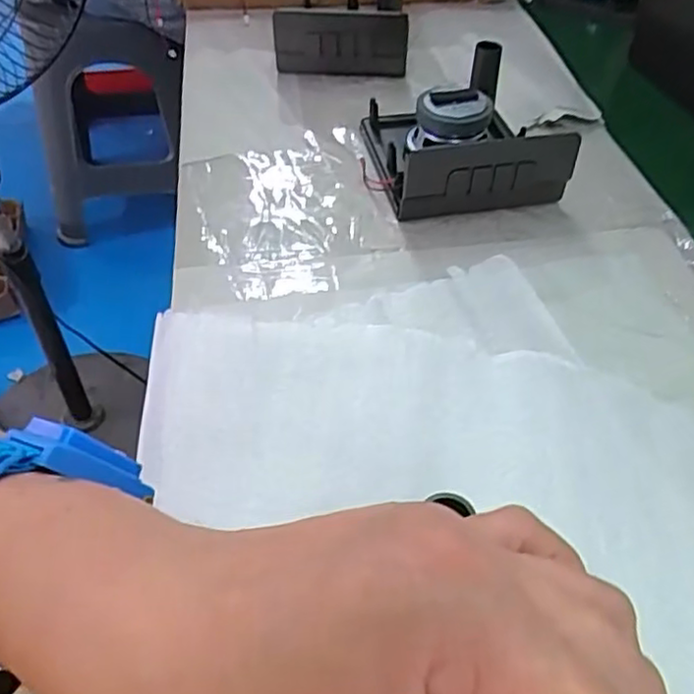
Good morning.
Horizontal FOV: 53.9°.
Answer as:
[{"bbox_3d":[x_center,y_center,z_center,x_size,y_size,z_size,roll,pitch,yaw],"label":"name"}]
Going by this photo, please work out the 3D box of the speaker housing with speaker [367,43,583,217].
[{"bbox_3d":[0.079,-0.167,0.518,0.126,0.064,0.168,-7,46,-6],"label":"speaker housing with speaker"}]

